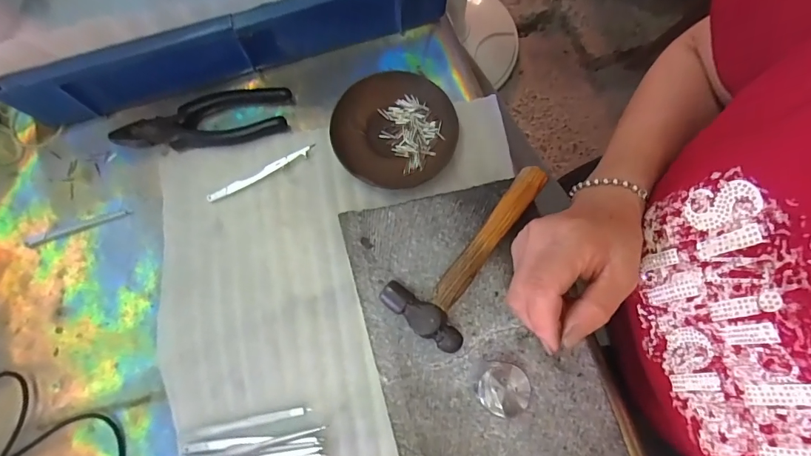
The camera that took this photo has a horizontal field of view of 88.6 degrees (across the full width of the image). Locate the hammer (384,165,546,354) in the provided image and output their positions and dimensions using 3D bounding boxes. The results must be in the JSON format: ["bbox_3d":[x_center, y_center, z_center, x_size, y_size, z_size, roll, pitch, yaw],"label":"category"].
[{"bbox_3d":[0.055,0.015,0.306,0.061,0.022,0.152,41,79,9],"label":"hammer"}]

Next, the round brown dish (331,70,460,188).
[{"bbox_3d":[-0.009,-0.093,0.394,0.116,0.016,0.109,0,75,-1],"label":"round brown dish"}]

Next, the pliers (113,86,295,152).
[{"bbox_3d":[-0.188,-0.099,0.392,0.162,0.016,0.046,-11,76,-4],"label":"pliers"}]

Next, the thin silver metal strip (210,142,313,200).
[{"bbox_3d":[-0.133,-0.052,0.383,0.105,0.007,0.010,-27,77,-7],"label":"thin silver metal strip"}]

